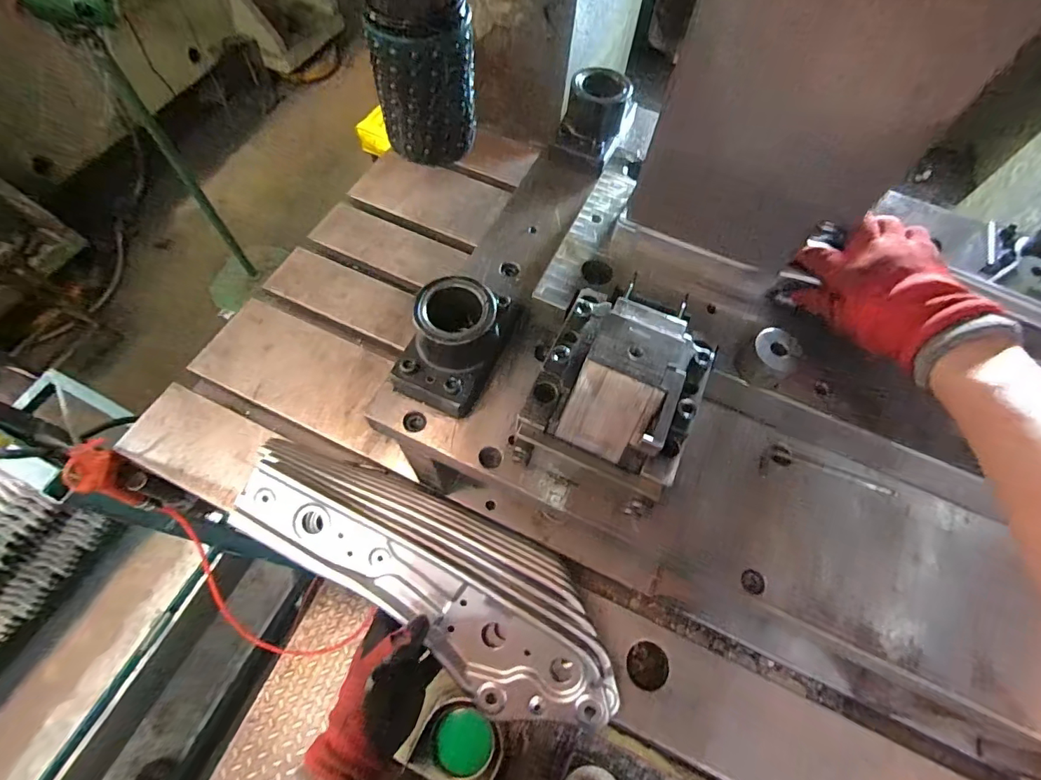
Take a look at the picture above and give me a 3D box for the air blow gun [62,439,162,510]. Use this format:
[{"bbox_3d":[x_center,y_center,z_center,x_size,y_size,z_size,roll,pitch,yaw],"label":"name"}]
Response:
[{"bbox_3d":[-0.562,0.120,0.644,0.030,0.165,0.066,10,63,1],"label":"air blow gun"}]

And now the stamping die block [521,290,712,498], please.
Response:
[{"bbox_3d":[0.082,-0.003,0.379,0.128,0.082,0.156,23,64,7],"label":"stamping die block"}]

